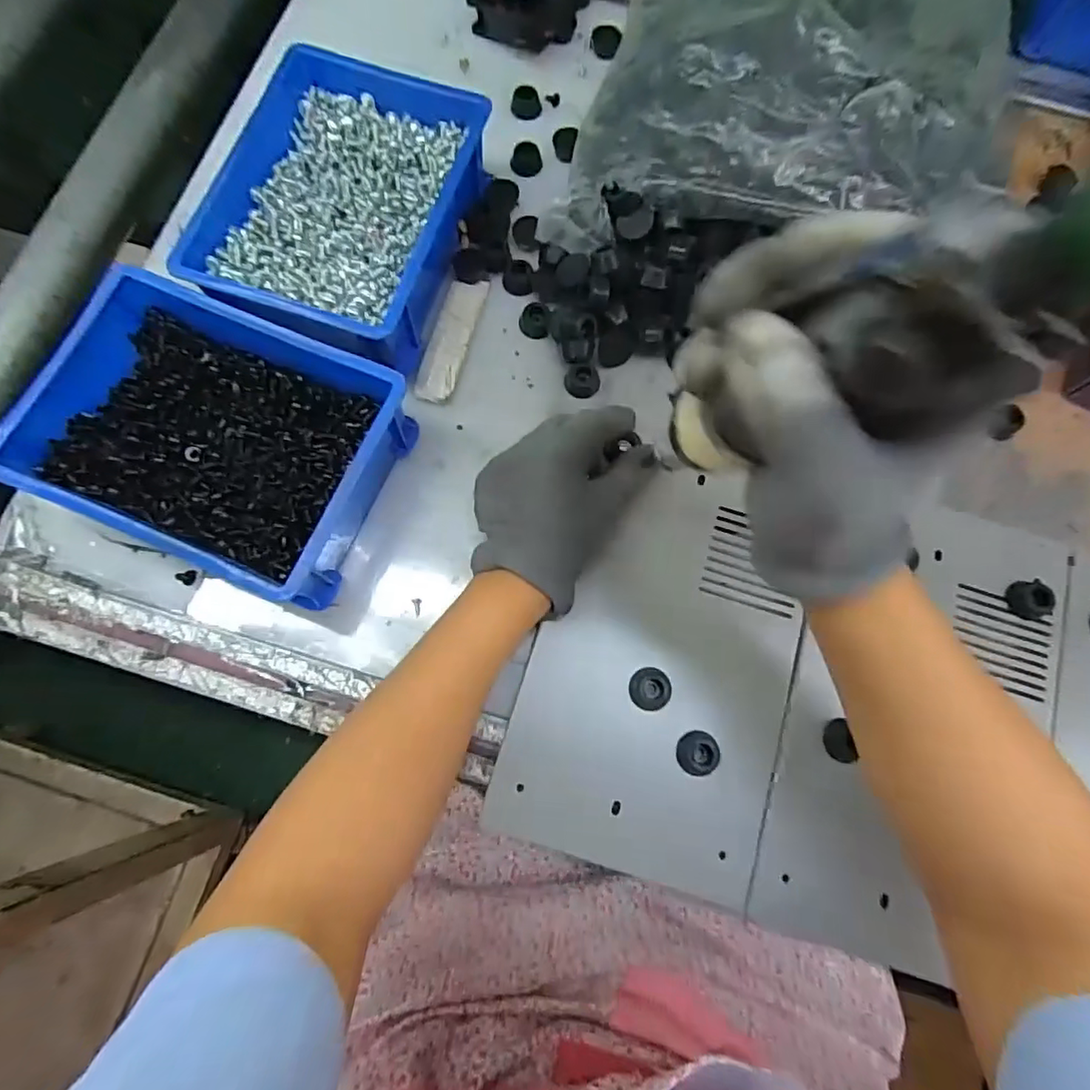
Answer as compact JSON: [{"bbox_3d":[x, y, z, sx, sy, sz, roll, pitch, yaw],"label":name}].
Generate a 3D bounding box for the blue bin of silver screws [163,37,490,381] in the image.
[{"bbox_3d":[-0.136,-0.221,0.397,0.154,0.058,0.202,19,75,3],"label":"blue bin of silver screws"}]

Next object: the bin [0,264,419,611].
[{"bbox_3d":[-0.195,-0.066,0.364,0.199,0.066,0.152,23,76,4],"label":"bin"}]

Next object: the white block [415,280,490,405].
[{"bbox_3d":[-0.066,-0.146,0.415,0.026,0.006,0.100,15,75,2],"label":"white block"}]

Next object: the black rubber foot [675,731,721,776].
[{"bbox_3d":[0.088,0.120,0.336,0.023,0.013,0.023,7,75,0],"label":"black rubber foot"}]

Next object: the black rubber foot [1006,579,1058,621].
[{"bbox_3d":[0.303,0.034,0.367,0.026,0.010,0.024,-3,75,-3],"label":"black rubber foot"}]

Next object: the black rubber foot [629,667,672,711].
[{"bbox_3d":[0.062,0.085,0.344,0.024,0.014,0.024,5,75,-1],"label":"black rubber foot"}]

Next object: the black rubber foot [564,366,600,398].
[{"bbox_3d":[0.026,-0.115,0.411,0.024,0.015,0.018,-3,75,-3],"label":"black rubber foot"}]

